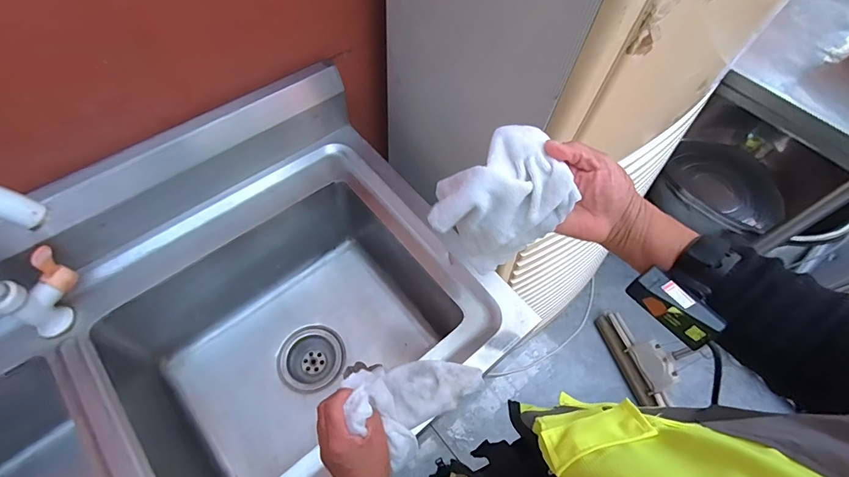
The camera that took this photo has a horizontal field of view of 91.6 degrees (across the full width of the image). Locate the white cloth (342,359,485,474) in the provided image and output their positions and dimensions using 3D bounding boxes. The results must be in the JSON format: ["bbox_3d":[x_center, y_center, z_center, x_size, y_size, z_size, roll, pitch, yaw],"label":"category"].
[{"bbox_3d":[-0.014,0.173,0.491,0.142,0.064,0.111,-39,69,-23],"label":"white cloth"}]

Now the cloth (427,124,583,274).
[{"bbox_3d":[0.065,-0.035,0.393,0.124,0.126,0.068,-11,61,-10],"label":"cloth"}]

